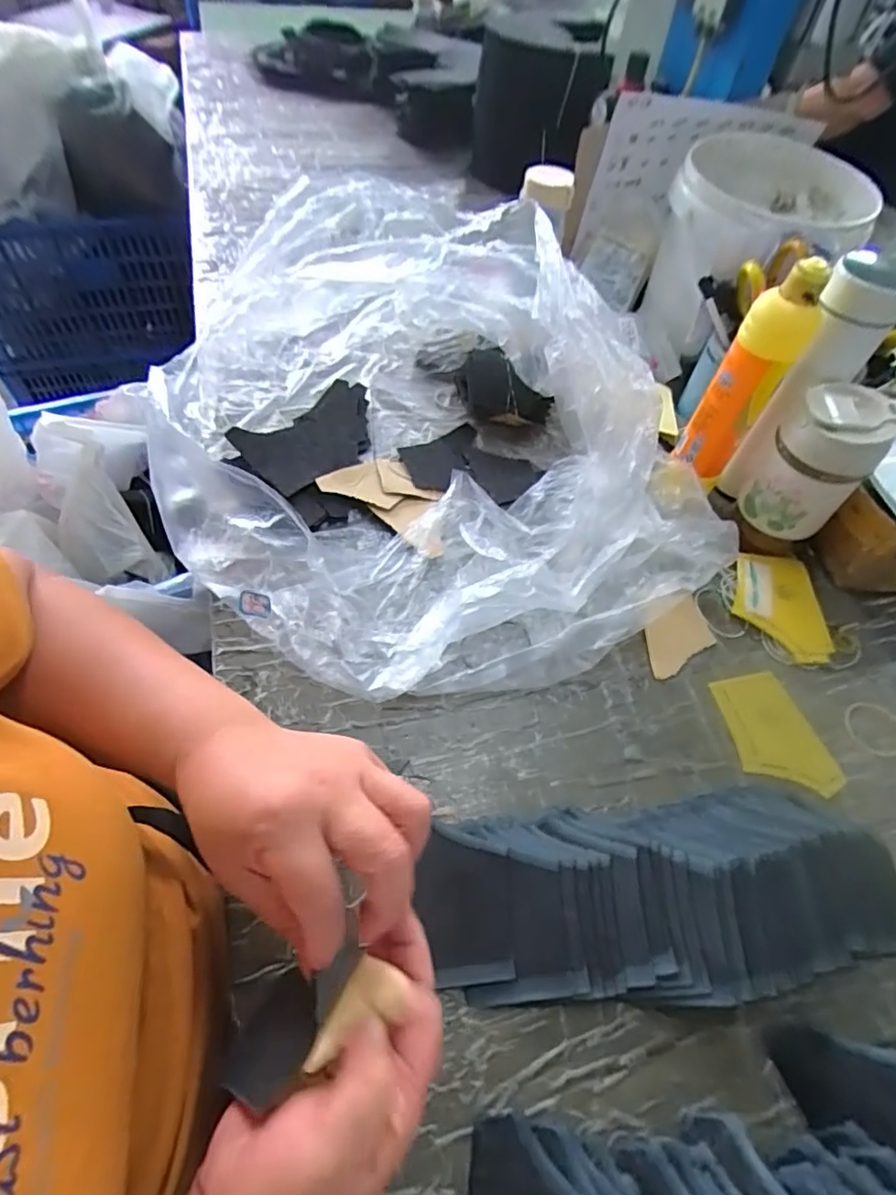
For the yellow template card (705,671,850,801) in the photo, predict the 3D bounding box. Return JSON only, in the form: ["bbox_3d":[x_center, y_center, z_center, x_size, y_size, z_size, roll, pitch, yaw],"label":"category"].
[{"bbox_3d":[0.265,0.112,0.472,0.069,0.006,0.102,-9,56,-12],"label":"yellow template card"}]

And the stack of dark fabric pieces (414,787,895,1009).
[{"bbox_3d":[0.150,0.190,0.376,0.342,0.041,0.122,-3,55,-8],"label":"stack of dark fabric pieces"}]

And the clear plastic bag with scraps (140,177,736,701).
[{"bbox_3d":[-0.042,-0.156,0.521,0.410,0.185,0.518,-27,61,-22],"label":"clear plastic bag with scraps"}]

